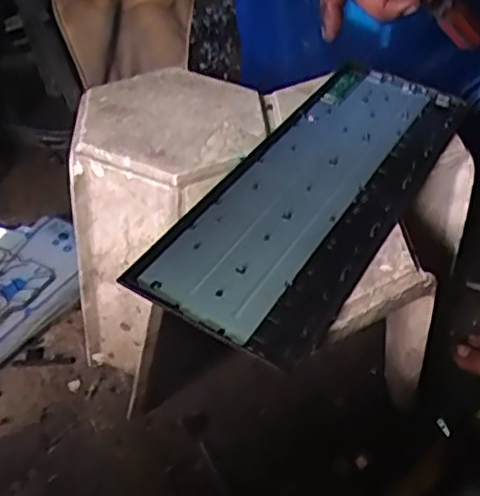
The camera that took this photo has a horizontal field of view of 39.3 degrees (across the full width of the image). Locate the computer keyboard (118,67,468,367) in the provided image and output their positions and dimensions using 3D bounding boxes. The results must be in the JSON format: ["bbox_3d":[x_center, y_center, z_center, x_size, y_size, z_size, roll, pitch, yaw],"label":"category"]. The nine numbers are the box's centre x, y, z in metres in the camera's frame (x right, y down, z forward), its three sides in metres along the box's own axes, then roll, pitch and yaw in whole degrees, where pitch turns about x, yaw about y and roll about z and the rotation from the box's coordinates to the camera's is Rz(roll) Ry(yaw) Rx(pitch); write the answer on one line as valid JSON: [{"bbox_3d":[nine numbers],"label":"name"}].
[{"bbox_3d":[0.072,-0.060,0.589,0.143,0.017,0.386,23,46,21],"label":"computer keyboard"}]

